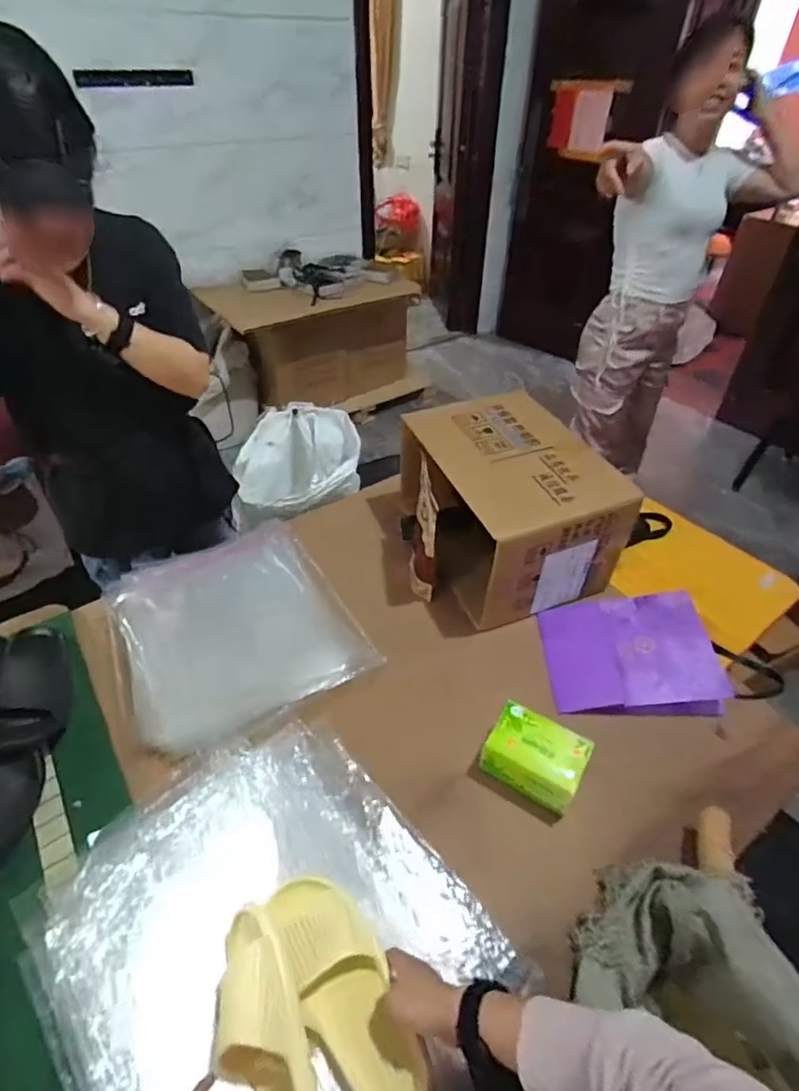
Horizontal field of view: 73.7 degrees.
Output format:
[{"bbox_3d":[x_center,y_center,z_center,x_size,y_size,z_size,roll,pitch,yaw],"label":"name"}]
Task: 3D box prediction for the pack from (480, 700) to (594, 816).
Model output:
[{"bbox_3d":[0.196,0.303,0.765,0.138,0.074,0.095,29,50,27],"label":"pack"}]

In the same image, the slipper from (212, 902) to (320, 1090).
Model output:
[{"bbox_3d":[-0.127,0.488,0.513,0.082,0.069,0.233,-18,61,-19],"label":"slipper"}]

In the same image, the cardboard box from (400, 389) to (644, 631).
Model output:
[{"bbox_3d":[0.179,-0.077,1.040,0.338,0.252,0.381,-14,45,-15],"label":"cardboard box"}]

